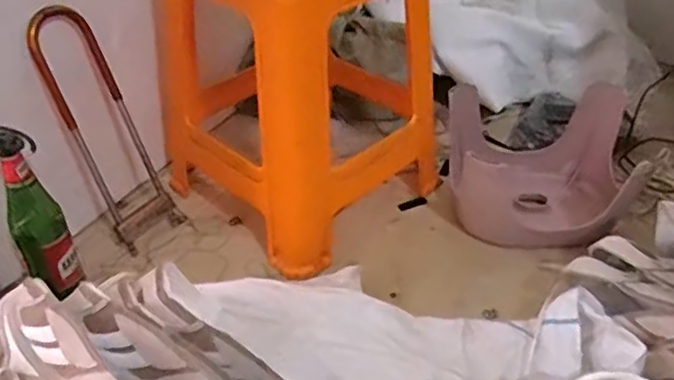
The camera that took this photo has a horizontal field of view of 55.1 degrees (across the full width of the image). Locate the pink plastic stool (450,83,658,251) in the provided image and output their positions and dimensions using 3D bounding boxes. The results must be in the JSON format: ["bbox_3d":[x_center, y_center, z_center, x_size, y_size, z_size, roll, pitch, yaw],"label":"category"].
[{"bbox_3d":[0.341,-0.040,1.128,0.301,0.189,0.267,8,39,11],"label":"pink plastic stool"}]

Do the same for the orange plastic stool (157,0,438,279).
[{"bbox_3d":[-0.075,-0.207,1.076,0.356,0.453,0.411,-31,47,-32],"label":"orange plastic stool"}]

